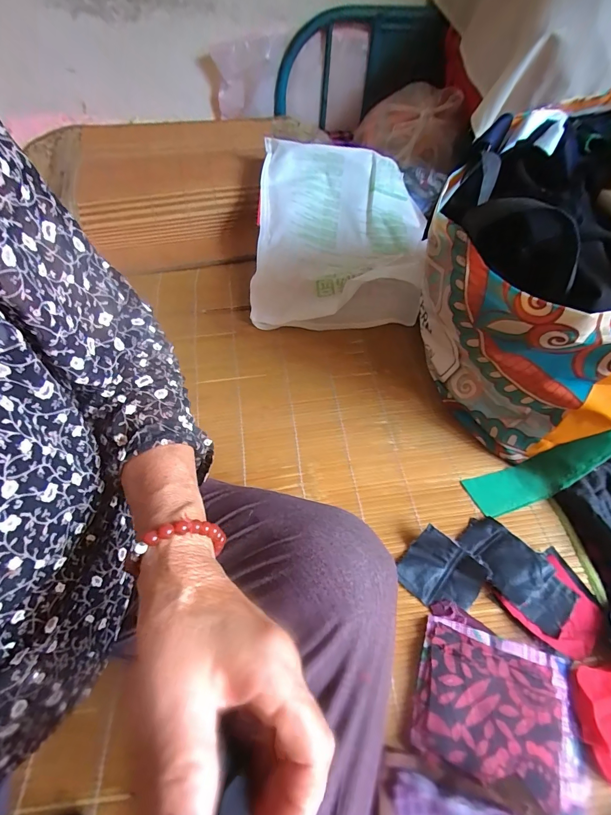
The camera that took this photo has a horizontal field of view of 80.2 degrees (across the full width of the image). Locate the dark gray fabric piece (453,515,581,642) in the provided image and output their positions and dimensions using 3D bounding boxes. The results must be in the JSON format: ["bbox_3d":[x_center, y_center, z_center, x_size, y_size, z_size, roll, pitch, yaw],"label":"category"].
[{"bbox_3d":[0.214,0.166,0.371,0.059,0.017,0.111,-36,65,-22],"label":"dark gray fabric piece"}]

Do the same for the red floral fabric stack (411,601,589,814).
[{"bbox_3d":[0.166,0.254,0.312,0.131,0.019,0.113,20,59,11],"label":"red floral fabric stack"}]

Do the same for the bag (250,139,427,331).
[{"bbox_3d":[0.065,-0.292,0.615,0.291,0.132,0.343,3,60,4],"label":"bag"}]

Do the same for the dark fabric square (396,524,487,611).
[{"bbox_3d":[0.140,0.171,0.377,0.075,0.018,0.066,36,63,19],"label":"dark fabric square"}]

